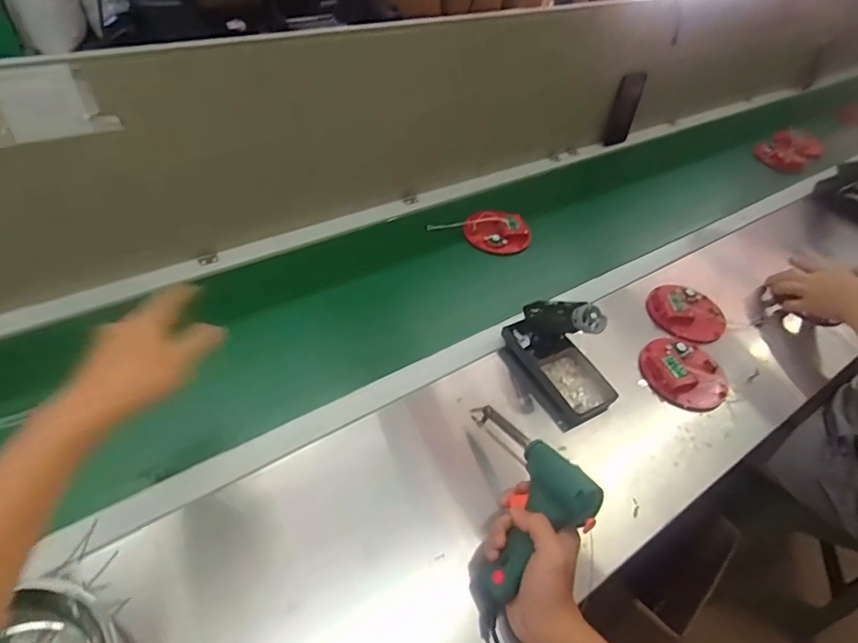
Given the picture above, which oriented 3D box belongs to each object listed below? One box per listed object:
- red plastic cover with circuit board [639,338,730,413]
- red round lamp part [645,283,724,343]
[{"bbox_3d":[0.376,0.071,0.733,0.126,0.033,0.126,-32,58,-33],"label":"red plastic cover with circuit board"},{"bbox_3d":[0.421,-0.016,0.819,0.118,0.029,0.117,5,46,-5],"label":"red round lamp part"}]

